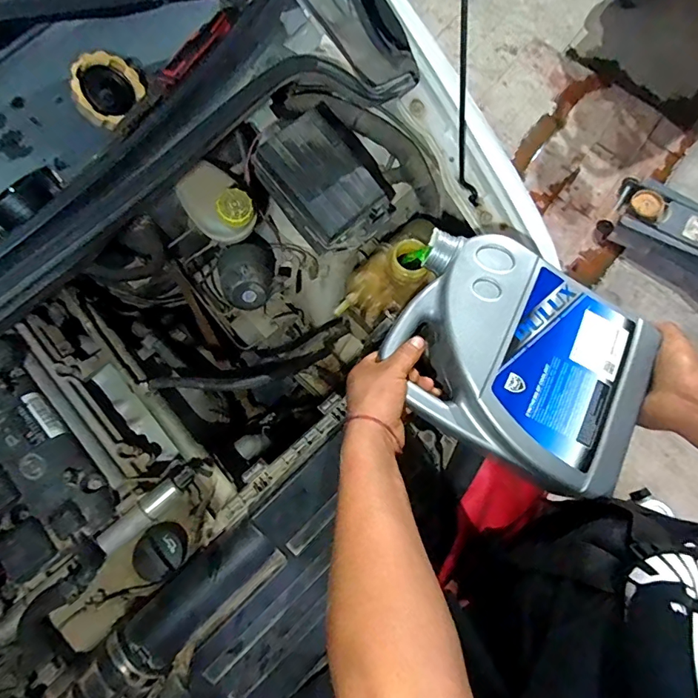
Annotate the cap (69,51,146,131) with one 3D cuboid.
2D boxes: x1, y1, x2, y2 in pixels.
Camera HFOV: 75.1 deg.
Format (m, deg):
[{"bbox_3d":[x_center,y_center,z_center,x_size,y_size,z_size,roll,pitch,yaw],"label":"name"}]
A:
[{"bbox_3d":[-0.233,-0.251,0.436,0.063,0.028,0.055,-44,124,-20],"label":"cap"}]

